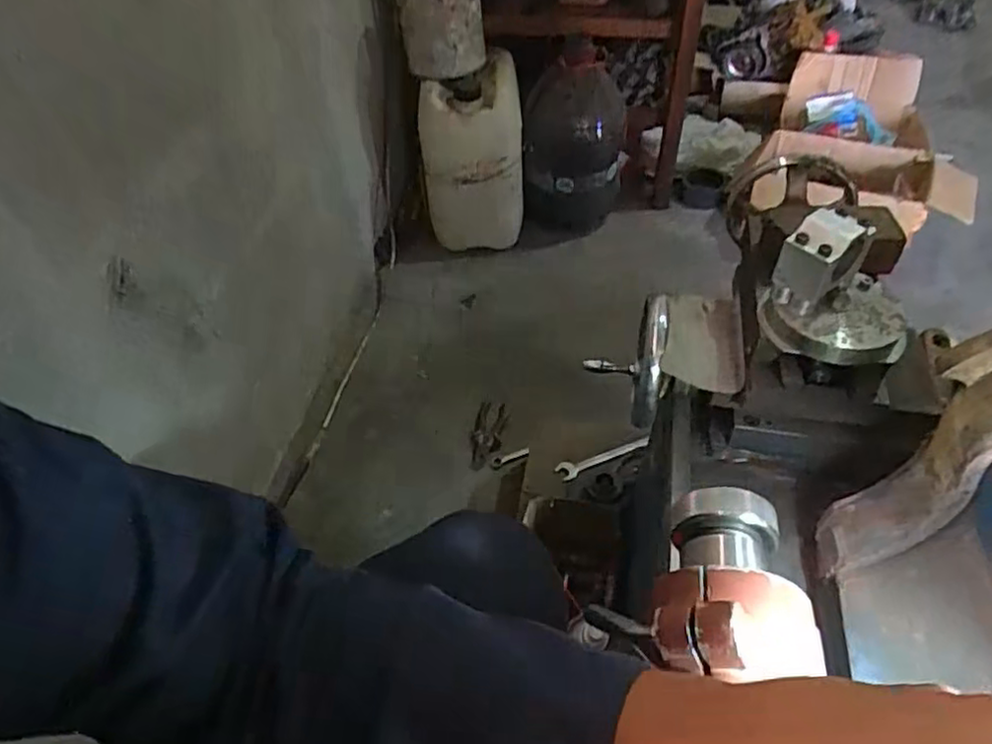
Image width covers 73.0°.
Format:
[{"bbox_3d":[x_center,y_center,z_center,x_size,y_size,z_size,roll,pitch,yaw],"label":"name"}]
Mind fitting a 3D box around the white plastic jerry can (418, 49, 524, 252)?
[{"bbox_3d":[-0.059,-0.537,1.691,0.242,0.419,0.209,-2,48,2],"label":"white plastic jerry can"}]

